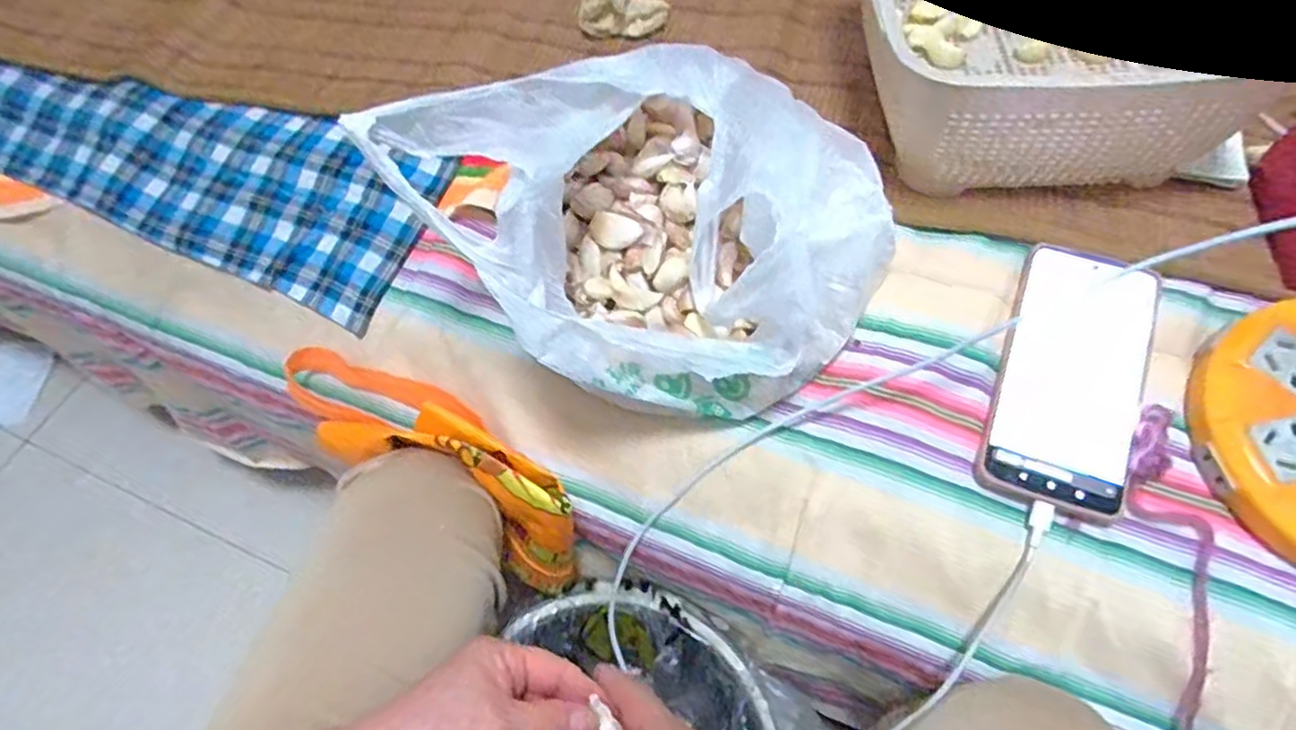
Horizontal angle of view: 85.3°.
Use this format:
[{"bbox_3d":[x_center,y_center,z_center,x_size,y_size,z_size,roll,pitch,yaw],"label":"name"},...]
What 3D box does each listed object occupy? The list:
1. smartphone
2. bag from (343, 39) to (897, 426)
[{"bbox_3d":[0.248,0.006,0.411,0.076,0.007,0.161,19,70,12],"label":"smartphone"},{"bbox_3d":[0.016,-0.076,0.399,0.196,0.167,0.227,37,68,21],"label":"bag"}]

